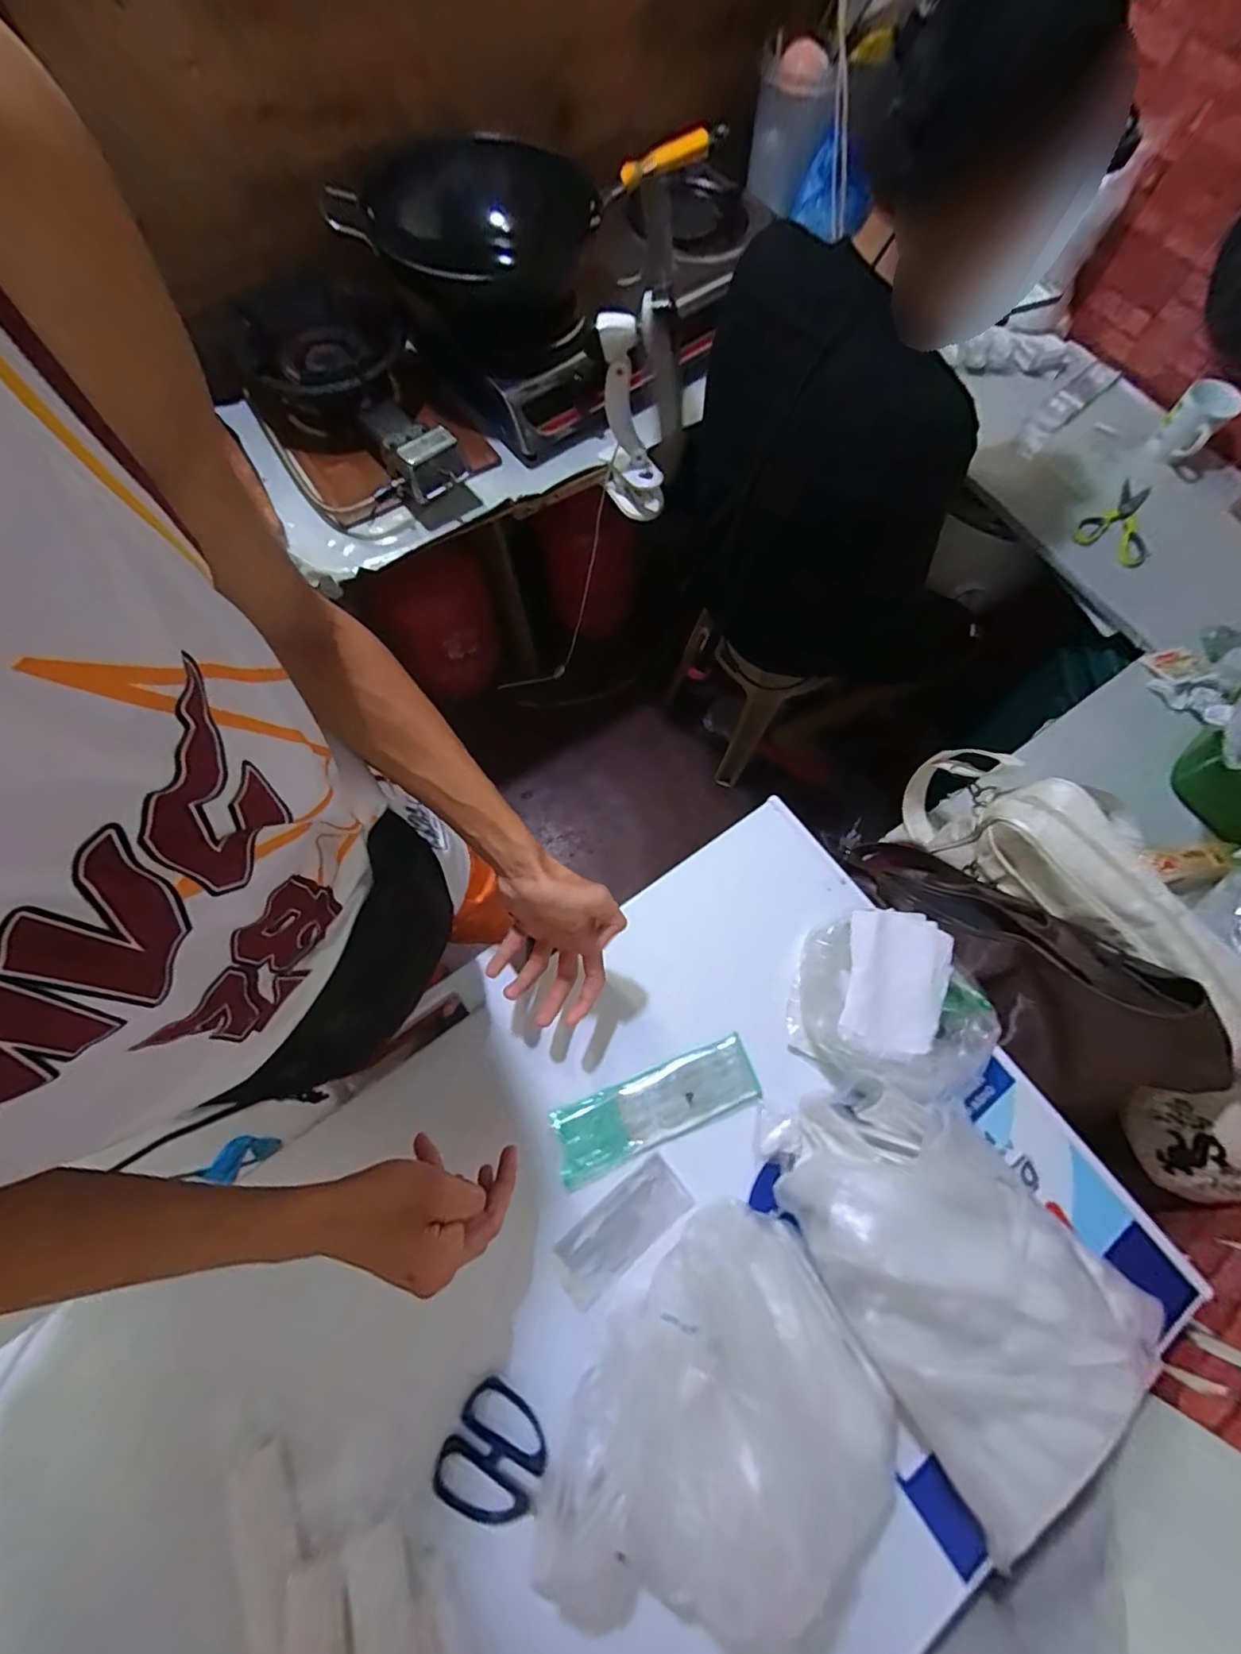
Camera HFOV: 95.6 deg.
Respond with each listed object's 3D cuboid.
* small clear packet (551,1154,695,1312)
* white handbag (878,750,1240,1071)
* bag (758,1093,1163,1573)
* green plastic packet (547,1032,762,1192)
[{"bbox_3d":[0.000,0.354,0.496,0.126,0.013,0.053,-39,77,-14],"label":"small clear packet"},{"bbox_3d":[0.482,0.046,0.616,0.121,0.159,0.385,-26,41,-10],"label":"white handbag"},{"bbox_3d":[0.248,0.352,0.449,0.195,0.098,0.283,-43,78,-15],"label":"bag"},{"bbox_3d":[0.034,0.262,0.525,0.192,0.011,0.061,-19,73,-8],"label":"green plastic packet"}]

